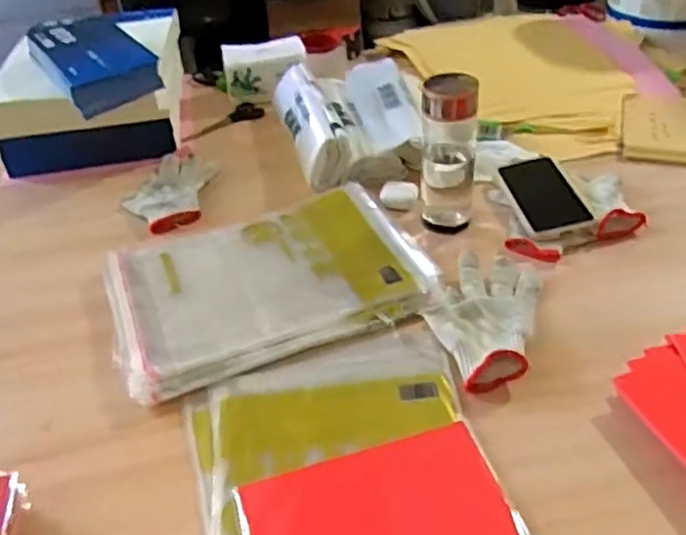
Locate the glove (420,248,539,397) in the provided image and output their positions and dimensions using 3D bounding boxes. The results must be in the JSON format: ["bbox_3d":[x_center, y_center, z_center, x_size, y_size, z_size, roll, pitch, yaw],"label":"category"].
[{"bbox_3d":[0.146,0.046,0.702,0.106,0.034,0.199,9,40,17],"label":"glove"}]

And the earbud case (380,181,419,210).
[{"bbox_3d":[0.076,-0.097,0.905,0.050,0.021,0.044,-2,39,4],"label":"earbud case"}]

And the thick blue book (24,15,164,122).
[{"bbox_3d":[-0.384,-0.317,1.014,0.132,0.063,0.256,-25,43,-24],"label":"thick blue book"}]

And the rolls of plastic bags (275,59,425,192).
[{"bbox_3d":[0.003,-0.233,1.035,0.193,0.073,0.313,-7,39,-3],"label":"rolls of plastic bags"}]

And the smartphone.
[{"bbox_3d":[0.258,-0.091,0.860,0.082,0.016,0.169,-11,38,5],"label":"smartphone"}]

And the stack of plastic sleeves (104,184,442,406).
[{"bbox_3d":[-0.088,0.013,0.773,0.347,0.028,0.255,-16,39,-15],"label":"stack of plastic sleeves"}]

